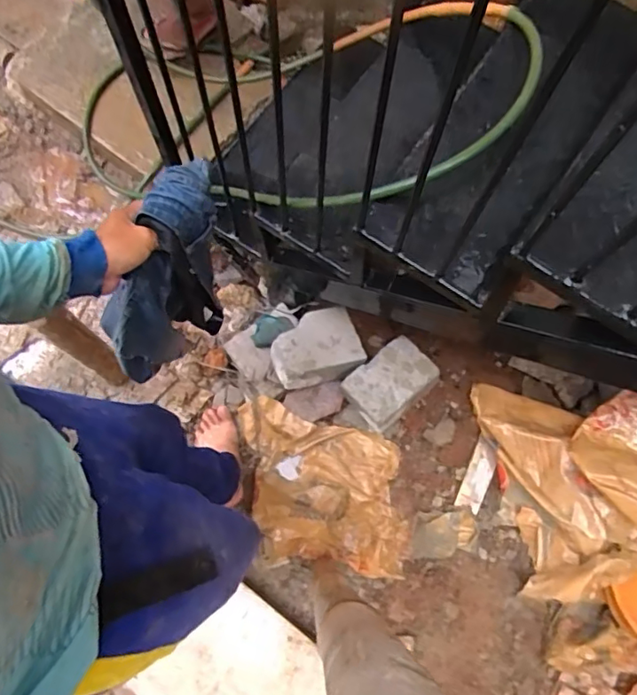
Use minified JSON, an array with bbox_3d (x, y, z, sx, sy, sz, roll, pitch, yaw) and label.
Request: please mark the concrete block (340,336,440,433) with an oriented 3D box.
[{"bbox_3d":[0.174,0.084,1.306,0.202,0.087,0.155,-39,78,-13],"label":"concrete block"}]

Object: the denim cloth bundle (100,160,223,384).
[{"bbox_3d":[-0.196,-0.091,0.720,0.096,0.319,0.140,33,40,10],"label":"denim cloth bundle"}]

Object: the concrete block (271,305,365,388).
[{"bbox_3d":[-0.009,-0.006,1.310,0.221,0.092,0.158,-17,74,-7],"label":"concrete block"}]

